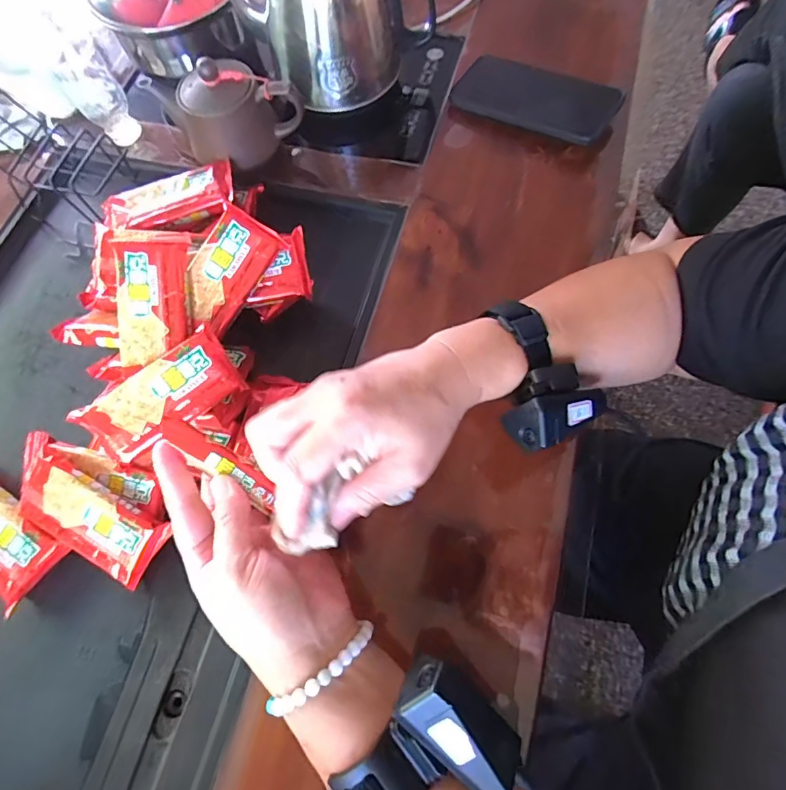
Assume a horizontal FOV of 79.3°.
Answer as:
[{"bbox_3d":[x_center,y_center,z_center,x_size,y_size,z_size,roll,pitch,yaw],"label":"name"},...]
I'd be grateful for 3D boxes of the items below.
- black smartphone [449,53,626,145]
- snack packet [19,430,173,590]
[{"bbox_3d":[0.142,-0.301,0.474,0.155,0.014,0.070,26,81,15],"label":"black smartphone"},{"bbox_3d":[-0.233,0.085,0.357,0.133,0.024,0.052,28,98,5],"label":"snack packet"}]

